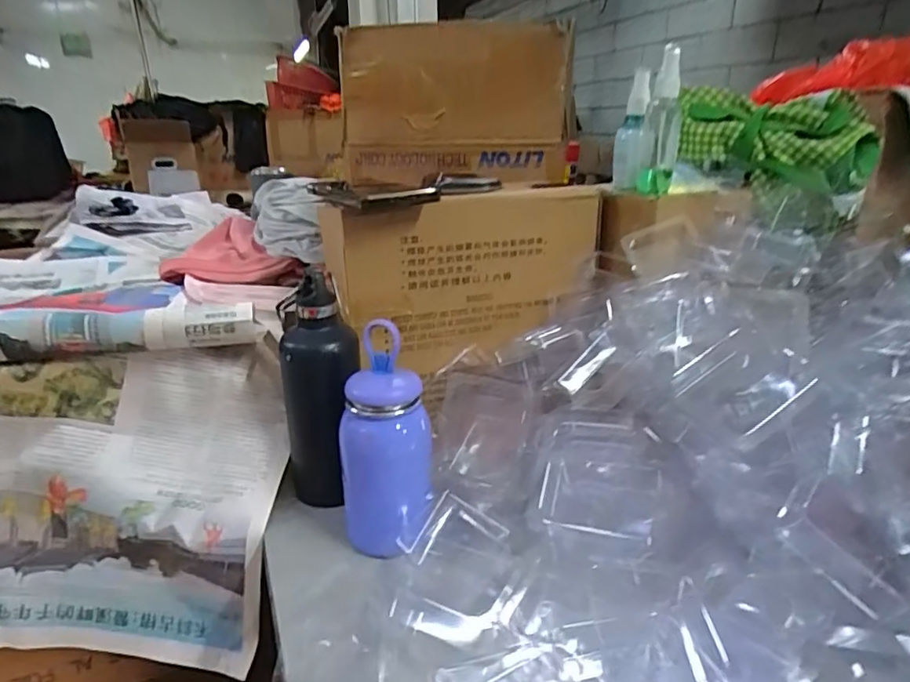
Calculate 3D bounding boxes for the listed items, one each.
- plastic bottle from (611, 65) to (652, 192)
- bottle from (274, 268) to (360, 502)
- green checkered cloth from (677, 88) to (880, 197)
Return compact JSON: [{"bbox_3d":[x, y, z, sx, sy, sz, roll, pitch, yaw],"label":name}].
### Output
[{"bbox_3d":[0.186,-0.218,0.600,0.034,0.110,0.034,6,21,14],"label":"plastic bottle"},{"bbox_3d":[-0.124,0.050,0.530,0.064,0.204,0.060,-9,22,-23],"label":"bottle"},{"bbox_3d":[0.334,-0.217,0.615,0.099,0.091,0.197,-17,27,-39],"label":"green checkered cloth"}]

